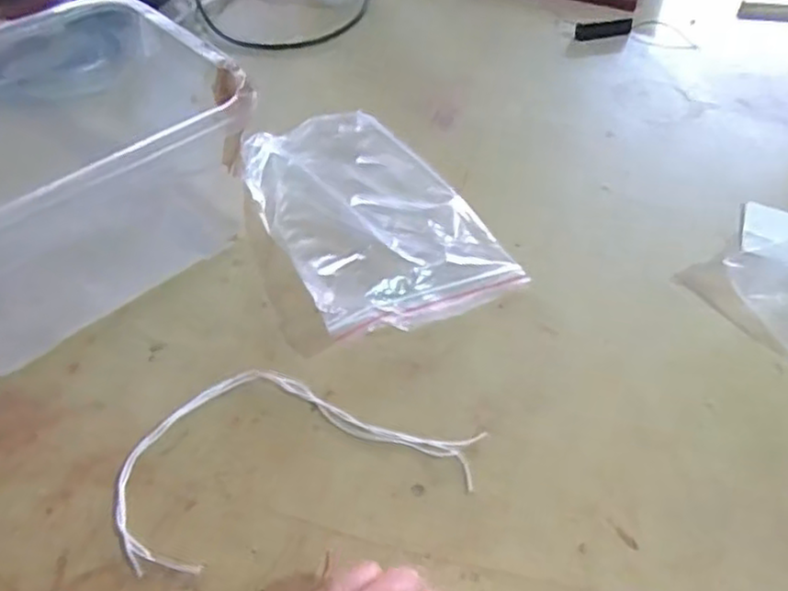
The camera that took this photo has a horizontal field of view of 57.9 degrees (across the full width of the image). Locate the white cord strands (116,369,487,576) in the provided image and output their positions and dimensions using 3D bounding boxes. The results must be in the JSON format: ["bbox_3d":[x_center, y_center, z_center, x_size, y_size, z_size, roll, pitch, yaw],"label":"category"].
[{"bbox_3d":[-0.056,0.084,0.409,0.199,0.004,0.112,-14,50,-15],"label":"white cord strands"}]

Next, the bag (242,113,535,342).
[{"bbox_3d":[-0.024,-0.063,0.519,0.139,0.040,0.209,-22,52,-22],"label":"bag"}]

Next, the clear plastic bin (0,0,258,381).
[{"bbox_3d":[-0.241,-0.090,0.480,0.230,0.127,0.208,-30,56,-27],"label":"clear plastic bin"}]

